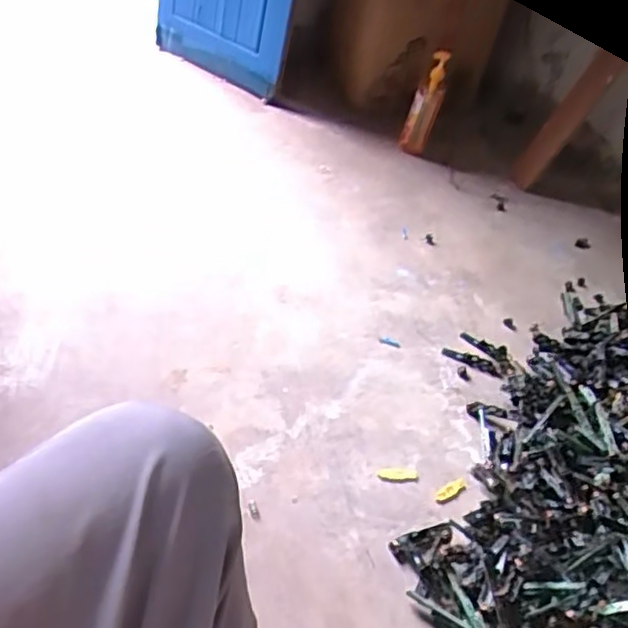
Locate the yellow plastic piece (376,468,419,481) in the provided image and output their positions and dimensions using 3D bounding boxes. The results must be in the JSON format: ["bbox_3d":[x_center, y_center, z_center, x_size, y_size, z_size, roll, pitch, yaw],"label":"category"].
[{"bbox_3d":[0.129,0.244,0.986,0.062,0.004,0.021,6,40,-9],"label":"yellow plastic piece"}]

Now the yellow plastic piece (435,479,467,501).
[{"bbox_3d":[0.207,0.267,0.972,0.056,0.004,0.020,-16,48,-31],"label":"yellow plastic piece"}]

